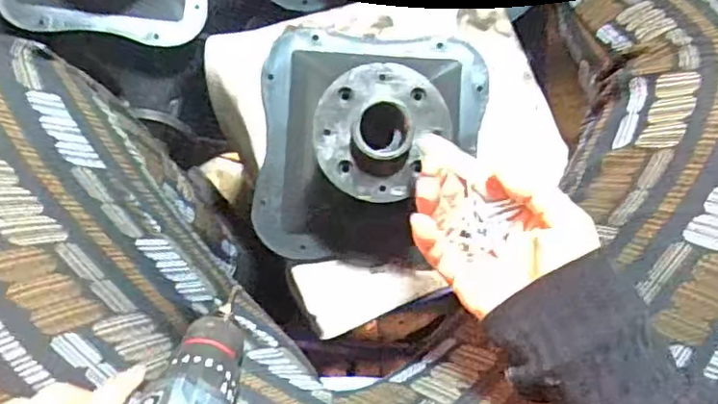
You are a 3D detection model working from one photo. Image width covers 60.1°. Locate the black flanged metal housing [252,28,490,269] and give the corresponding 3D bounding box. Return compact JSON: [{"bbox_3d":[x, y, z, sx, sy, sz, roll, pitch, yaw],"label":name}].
[{"bbox_3d":[0.009,-0.045,0.471,0.177,0.091,0.184,4,90,1],"label":"black flanged metal housing"}]

